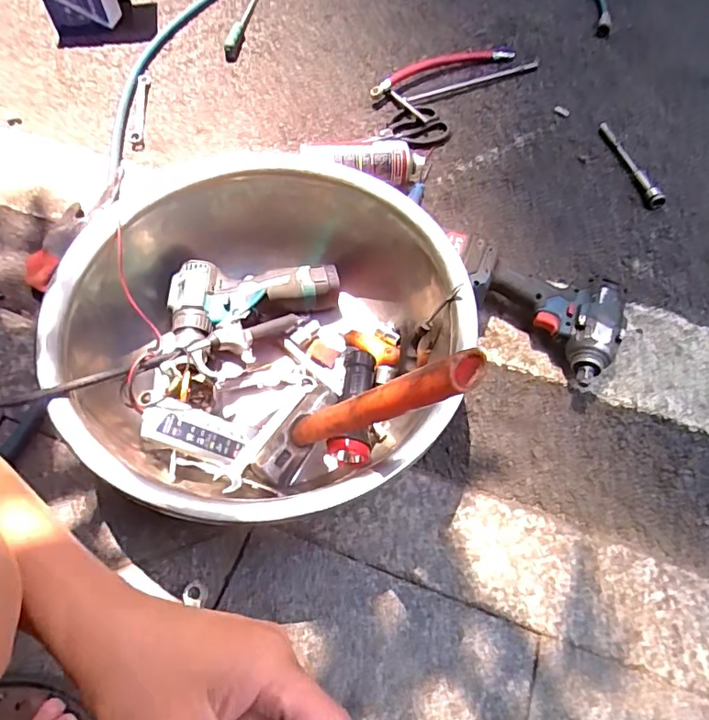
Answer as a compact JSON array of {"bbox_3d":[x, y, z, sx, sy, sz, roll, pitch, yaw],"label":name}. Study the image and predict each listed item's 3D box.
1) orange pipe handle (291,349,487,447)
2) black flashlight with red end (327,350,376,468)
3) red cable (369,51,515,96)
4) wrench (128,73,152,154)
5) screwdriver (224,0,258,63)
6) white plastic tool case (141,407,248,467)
[{"bbox_3d":[0.004,0.041,0.432,0.028,0.282,0.029,9,71,-26],"label":"orange pipe handle"},{"bbox_3d":[-0.002,0.055,0.579,0.045,0.049,0.136,5,59,1],"label":"black flashlight with red end"},{"bbox_3d":[0.166,-0.547,0.973,0.316,0.035,0.040,-24,62,-15],"label":"red cable"},{"bbox_3d":[-0.364,-0.422,0.878,0.028,0.010,0.208,-7,59,-6],"label":"wrench"},{"bbox_3d":[-0.226,-0.706,1.070,0.030,0.028,0.316,6,59,2],"label":"screwdriver"},{"bbox_3d":[-0.165,0.080,0.538,0.109,0.017,0.038,24,54,-29],"label":"white plastic tool case"}]

